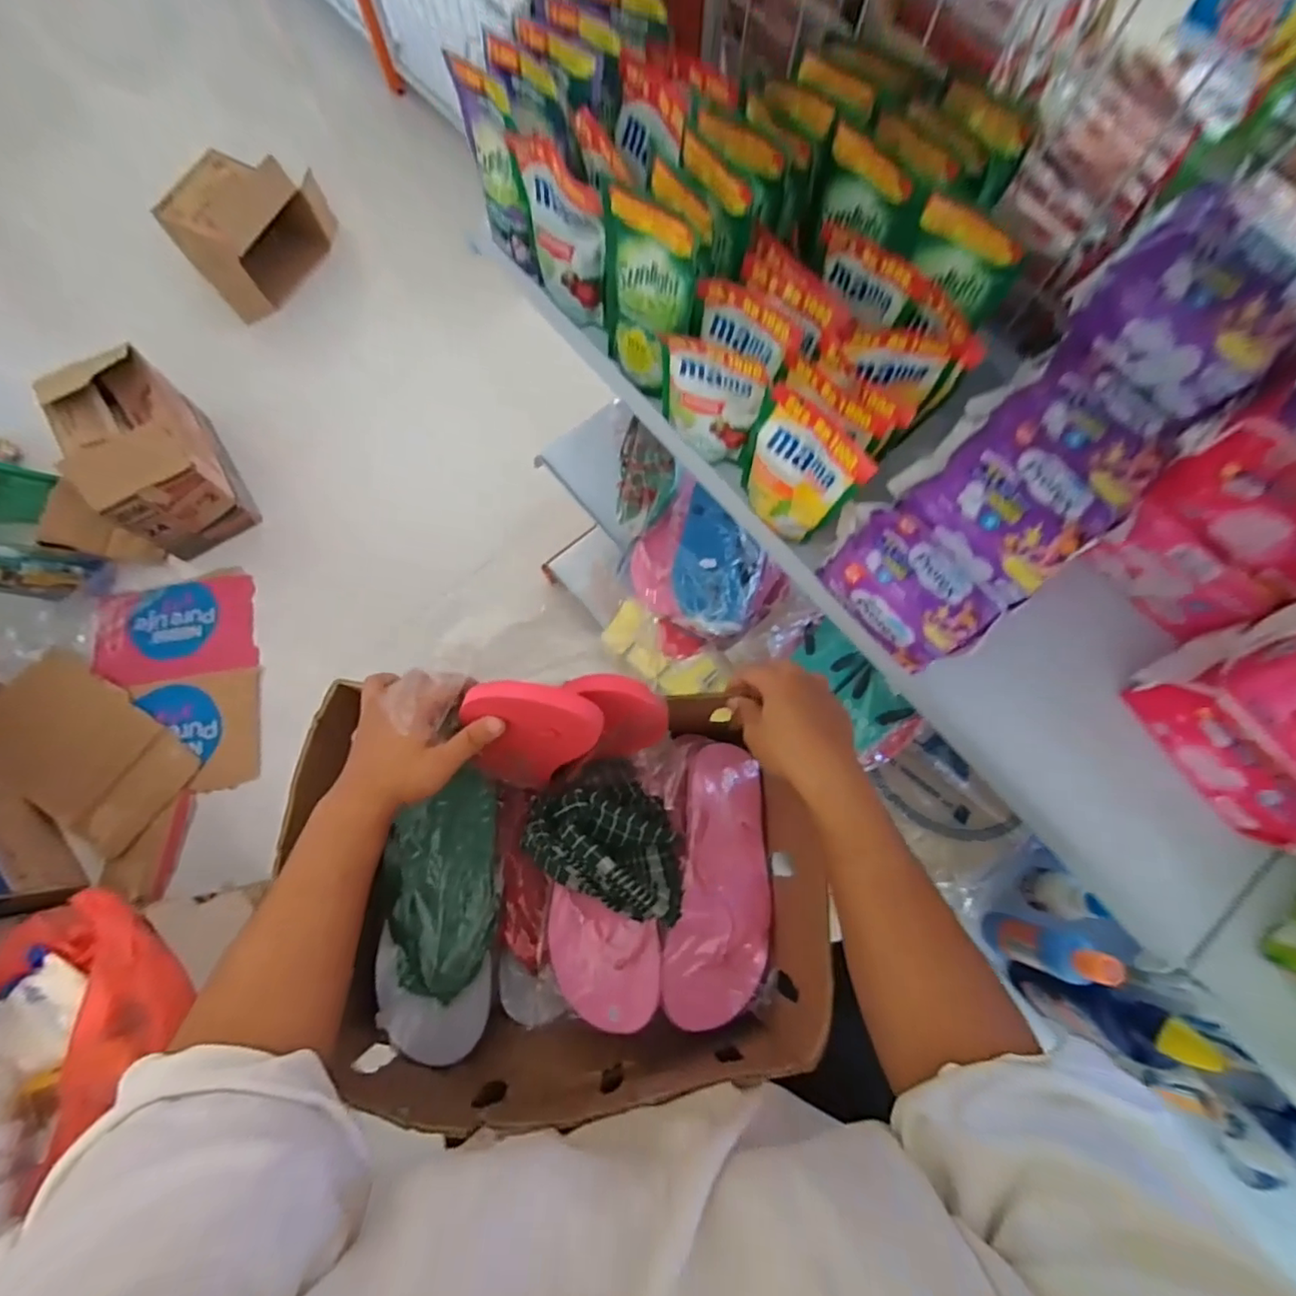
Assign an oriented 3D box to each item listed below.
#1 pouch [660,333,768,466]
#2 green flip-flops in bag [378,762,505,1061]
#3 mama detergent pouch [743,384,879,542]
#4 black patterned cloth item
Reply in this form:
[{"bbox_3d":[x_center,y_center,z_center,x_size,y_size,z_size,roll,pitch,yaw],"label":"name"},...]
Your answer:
[{"bbox_3d":[0.046,-0.191,0.453,0.084,0.102,0.023,26,76,6],"label":"pouch"},{"bbox_3d":[-0.192,0.241,0.537,0.099,0.040,0.237,1,75,0],"label":"green flip-flops in bag"},{"bbox_3d":[0.114,-0.132,0.436,0.089,0.088,0.050,43,79,10],"label":"mama detergent pouch"},{"bbox_3d":[-0.033,0.178,0.515,0.113,0.074,0.145,-37,79,-10],"label":"black patterned cloth item"}]

